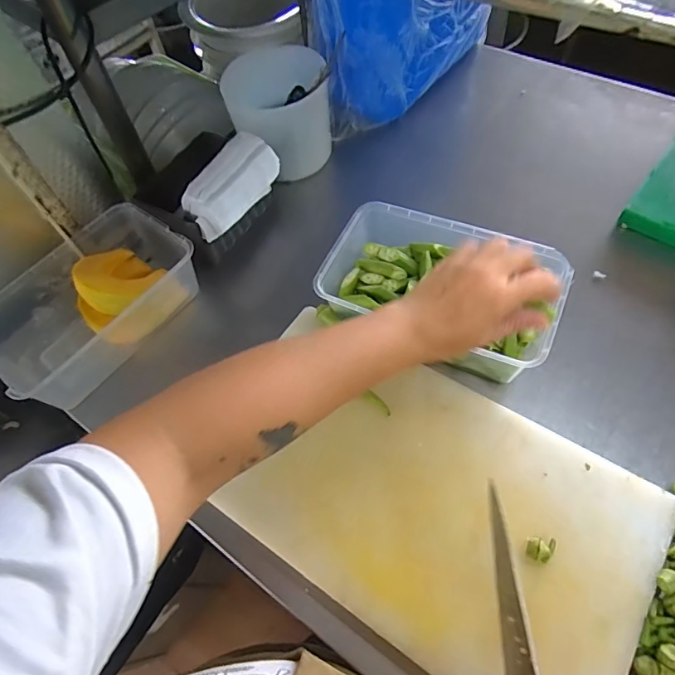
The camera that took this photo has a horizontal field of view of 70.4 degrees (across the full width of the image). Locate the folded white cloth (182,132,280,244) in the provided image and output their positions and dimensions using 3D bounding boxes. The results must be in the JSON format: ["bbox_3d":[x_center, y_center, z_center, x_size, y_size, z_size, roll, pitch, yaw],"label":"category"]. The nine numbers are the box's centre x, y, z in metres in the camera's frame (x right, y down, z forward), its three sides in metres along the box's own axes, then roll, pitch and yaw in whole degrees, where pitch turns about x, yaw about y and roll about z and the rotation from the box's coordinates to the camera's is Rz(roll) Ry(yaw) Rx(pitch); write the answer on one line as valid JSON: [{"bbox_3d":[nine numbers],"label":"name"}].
[{"bbox_3d":[-0.135,-0.191,0.609,0.048,0.068,0.138,27,65,21],"label":"folded white cloth"}]

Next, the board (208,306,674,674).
[{"bbox_3d":[0.087,0.154,0.462,0.390,0.019,0.242,28,66,21],"label":"board"}]

